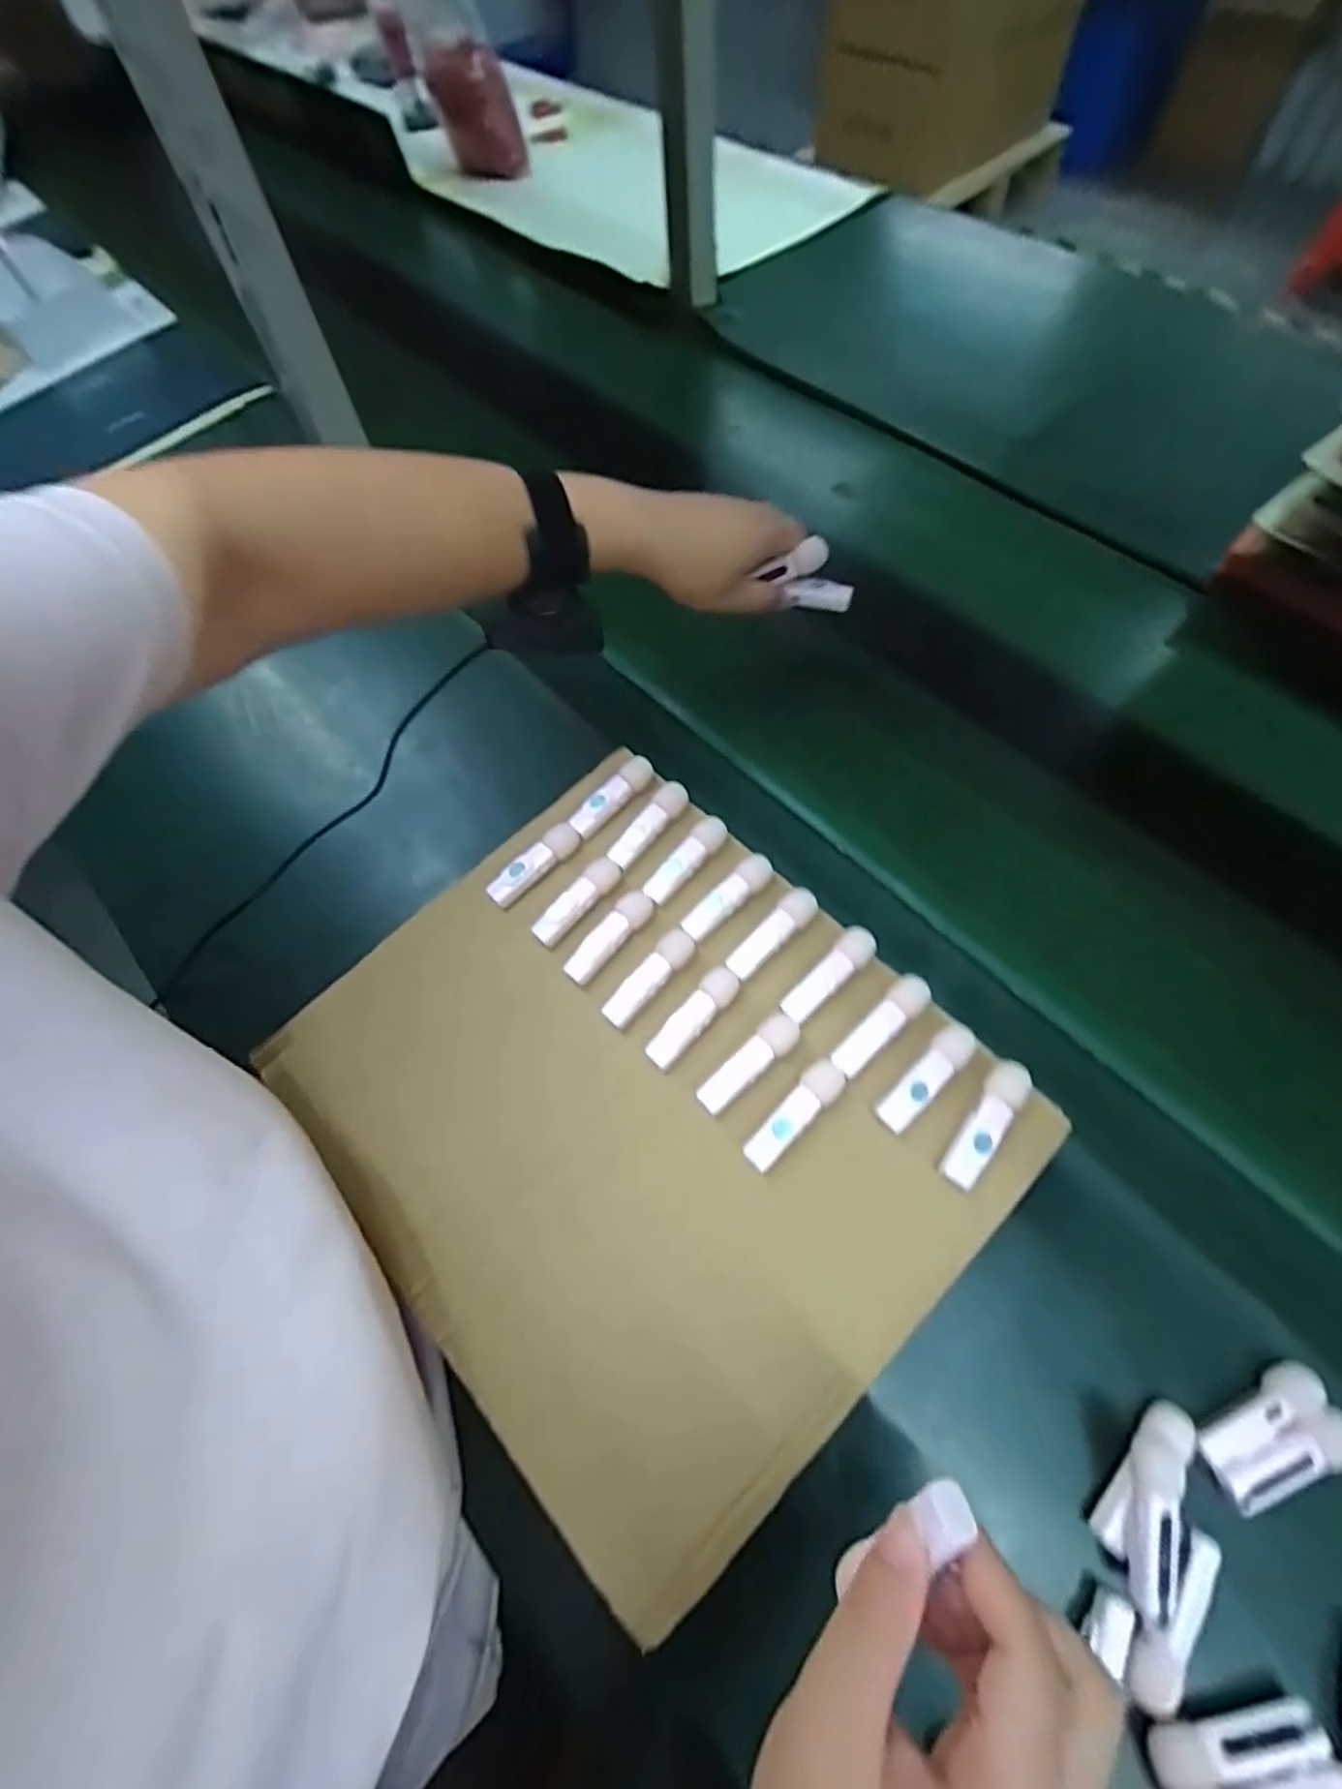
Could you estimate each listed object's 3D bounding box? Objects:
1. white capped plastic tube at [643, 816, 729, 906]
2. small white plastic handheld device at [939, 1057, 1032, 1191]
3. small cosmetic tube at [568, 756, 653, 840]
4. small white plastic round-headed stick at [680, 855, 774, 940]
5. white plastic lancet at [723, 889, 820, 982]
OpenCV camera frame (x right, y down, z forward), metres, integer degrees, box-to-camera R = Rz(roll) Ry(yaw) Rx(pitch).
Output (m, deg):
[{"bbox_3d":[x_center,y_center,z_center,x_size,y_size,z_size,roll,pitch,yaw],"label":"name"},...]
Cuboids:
[{"bbox_3d":[0.009,-0.021,0.434,0.018,0.014,0.063,41,84,21],"label":"white capped plastic tube"},{"bbox_3d":[0.156,0.113,0.353,0.020,0.015,0.067,36,70,20],"label":"small white plastic handheld device"},{"bbox_3d":[-0.038,-0.063,0.455,0.063,0.016,0.017,-42,67,-17],"label":"small cosmetic tube"},{"bbox_3d":[0.032,0.002,0.419,0.062,0.020,0.017,-37,66,-15],"label":"small white plastic round-headed stick"},{"bbox_3d":[0.058,0.023,0.407,0.065,0.019,0.017,-42,67,-17],"label":"white plastic lancet"}]

